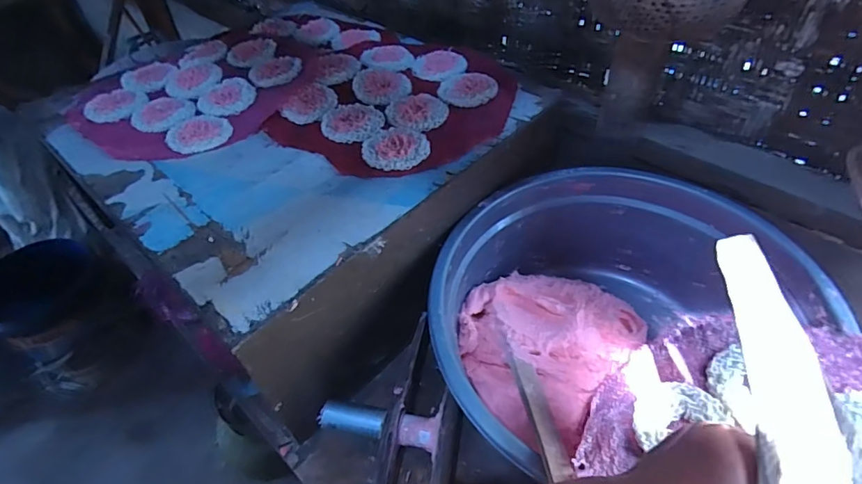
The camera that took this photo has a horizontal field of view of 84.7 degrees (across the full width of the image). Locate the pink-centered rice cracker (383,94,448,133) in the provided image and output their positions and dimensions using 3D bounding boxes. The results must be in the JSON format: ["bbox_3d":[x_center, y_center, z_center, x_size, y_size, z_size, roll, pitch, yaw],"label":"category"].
[{"bbox_3d":[-0.018,-0.172,0.628,0.080,0.010,0.076,-2,47,2],"label":"pink-centered rice cracker"}]

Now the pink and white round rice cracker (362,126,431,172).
[{"bbox_3d":[-0.042,-0.116,0.578,0.079,0.007,0.076,-2,47,2],"label":"pink and white round rice cracker"}]

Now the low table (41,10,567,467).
[{"bbox_3d":[-0.188,-0.123,0.727,0.523,0.217,0.566,-37,55,-27],"label":"low table"}]

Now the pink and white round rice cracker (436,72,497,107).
[{"bbox_3d":[0.052,-0.215,0.658,0.078,0.004,0.078,-2,47,2],"label":"pink and white round rice cracker"}]

